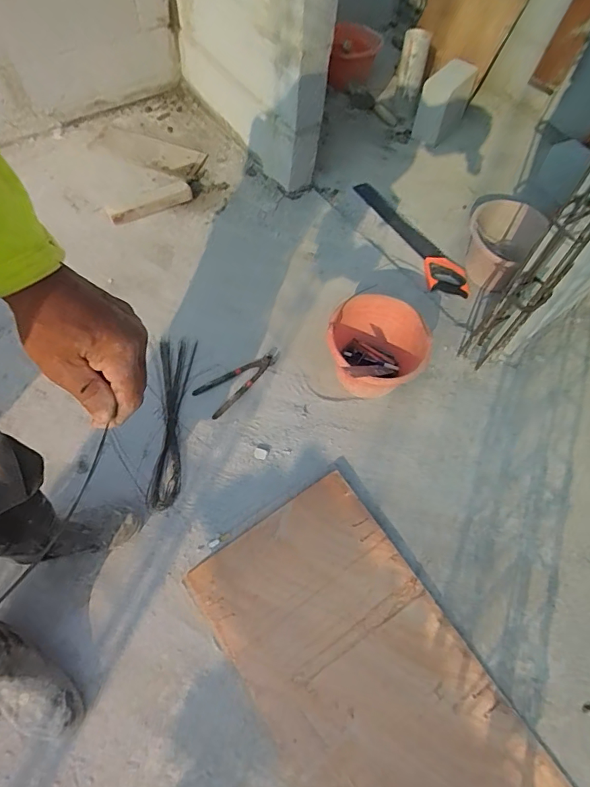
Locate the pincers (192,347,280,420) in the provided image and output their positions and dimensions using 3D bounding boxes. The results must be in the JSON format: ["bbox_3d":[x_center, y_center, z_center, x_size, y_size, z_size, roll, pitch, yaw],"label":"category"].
[{"bbox_3d":[-0.130,-0.037,1.184,0.245,0.011,0.093,-36,68,-22],"label":"pincers"}]

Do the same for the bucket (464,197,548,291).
[{"bbox_3d":[0.563,-0.409,1.330,0.186,0.174,0.223,33,63,15],"label":"bucket"}]

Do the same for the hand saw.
[{"bbox_3d":[0.341,-0.491,1.461,0.104,0.036,0.575,-22,63,-16],"label":"hand saw"}]

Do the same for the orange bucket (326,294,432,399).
[{"bbox_3d":[0.187,-0.090,1.123,0.225,0.187,0.245,2,59,-3],"label":"orange bucket"}]

